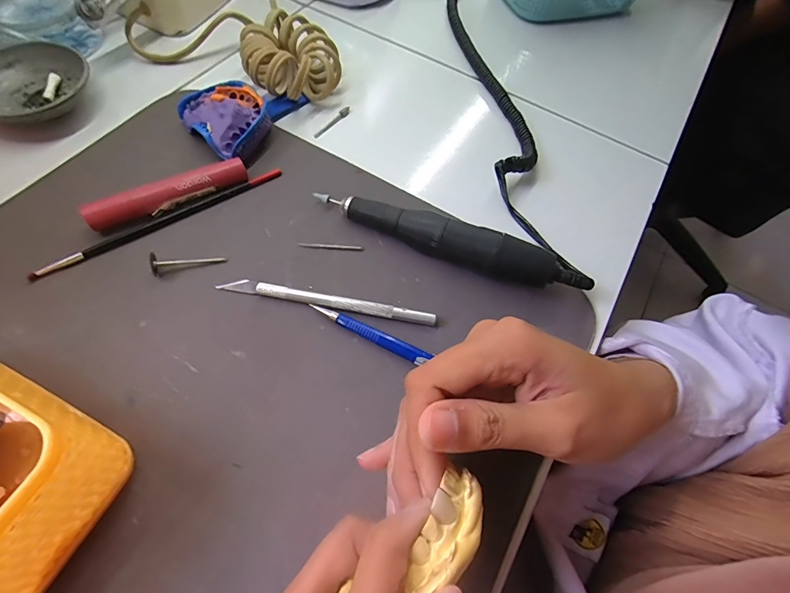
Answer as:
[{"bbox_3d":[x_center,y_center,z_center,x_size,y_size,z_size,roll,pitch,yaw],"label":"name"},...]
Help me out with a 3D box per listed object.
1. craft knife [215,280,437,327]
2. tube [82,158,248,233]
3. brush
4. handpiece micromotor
[{"bbox_3d":[-0.043,0.003,0.243,0.137,0.007,0.008,11,62,2],"label":"craft knife"},{"bbox_3d":[-0.157,-0.072,0.267,0.105,0.019,0.013,-26,67,-17],"label":"tube"},{"bbox_3d":[-0.159,-0.055,0.266,0.169,0.004,0.009,-30,68,-18],"label":"brush"},{"bbox_3d":[0.035,-0.040,0.259,0.185,0.028,0.025,24,63,8],"label":"handpiece micromotor"}]

